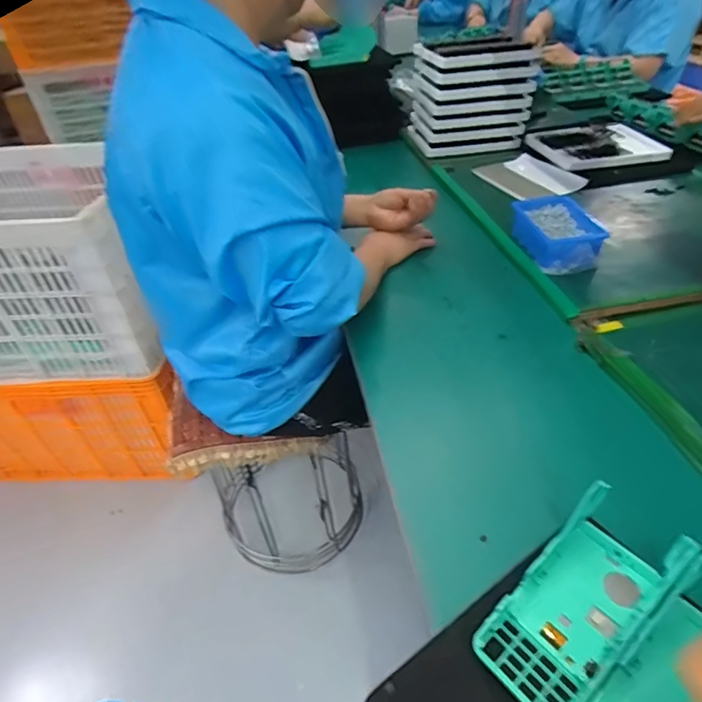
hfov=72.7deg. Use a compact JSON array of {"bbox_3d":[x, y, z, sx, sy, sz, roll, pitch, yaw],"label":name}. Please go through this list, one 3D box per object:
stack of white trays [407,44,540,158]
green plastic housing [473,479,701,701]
[{"bbox_3d":[0.274,-0.604,1.121,0.253,0.215,0.179,-8,41,-4],"label":"stack of white trays"},{"bbox_3d":[0.173,0.183,0.358,0.169,0.046,0.080,-30,47,-26],"label":"green plastic housing"}]

